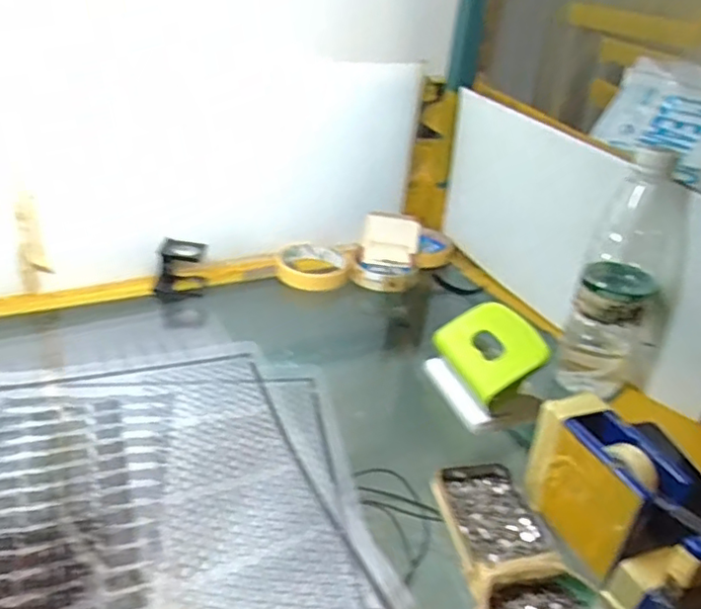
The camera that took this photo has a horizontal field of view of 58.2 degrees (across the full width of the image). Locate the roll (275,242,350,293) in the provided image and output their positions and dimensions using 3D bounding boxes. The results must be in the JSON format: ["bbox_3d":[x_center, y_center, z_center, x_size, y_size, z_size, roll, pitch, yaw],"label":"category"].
[{"bbox_3d":[-0.047,-0.046,0.767,0.082,0.034,0.082,5,30,-3],"label":"roll"}]

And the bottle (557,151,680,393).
[{"bbox_3d":[0.245,-0.018,0.557,0.076,0.218,0.074,20,32,23],"label":"bottle"}]

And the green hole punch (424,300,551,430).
[{"bbox_3d":[0.121,0.052,0.552,0.066,0.069,0.107,-6,32,-20],"label":"green hole punch"}]

